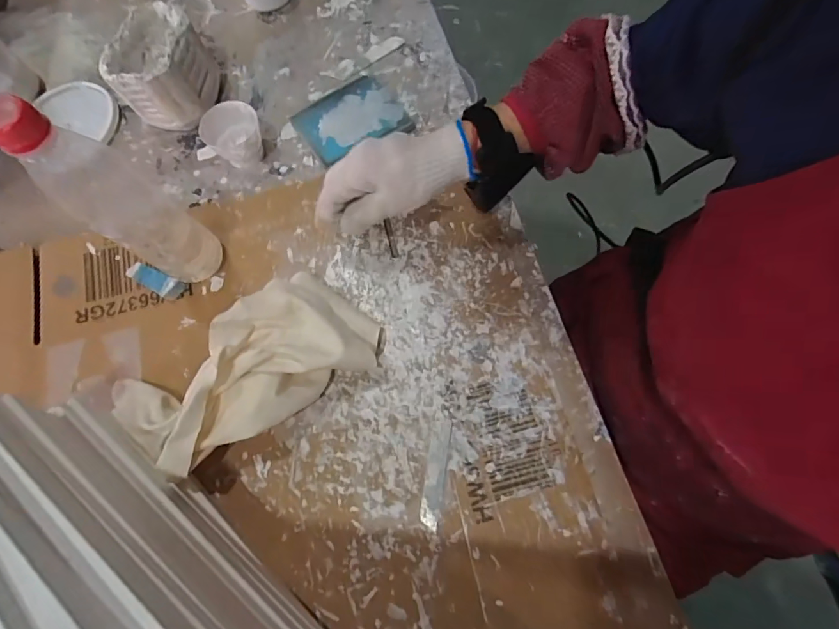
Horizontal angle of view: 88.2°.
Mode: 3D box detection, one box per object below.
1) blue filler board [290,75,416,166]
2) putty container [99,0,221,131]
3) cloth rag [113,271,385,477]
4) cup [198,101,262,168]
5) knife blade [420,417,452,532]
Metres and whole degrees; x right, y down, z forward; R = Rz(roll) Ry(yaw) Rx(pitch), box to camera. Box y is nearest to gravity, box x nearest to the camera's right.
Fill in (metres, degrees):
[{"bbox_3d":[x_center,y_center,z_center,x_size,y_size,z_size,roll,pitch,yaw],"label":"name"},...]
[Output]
[{"bbox_3d":[-0.081,-0.235,0.519,0.118,0.017,0.096,-33,73,-9],"label":"blue filler board"},{"bbox_3d":[-0.296,-0.289,0.511,0.080,0.086,0.118,0,71,3],"label":"putty container"},{"bbox_3d":[-0.157,0.048,0.391,0.234,0.082,0.116,-33,73,-9],"label":"cloth rag"},{"bbox_3d":[-0.212,-0.205,0.502,0.062,0.047,0.057,-1,71,2],"label":"cup"},{"bbox_3d":[0.015,0.144,0.396,0.018,0.004,0.095,9,71,6],"label":"knife blade"}]

